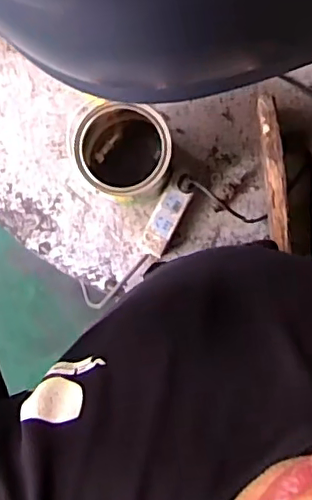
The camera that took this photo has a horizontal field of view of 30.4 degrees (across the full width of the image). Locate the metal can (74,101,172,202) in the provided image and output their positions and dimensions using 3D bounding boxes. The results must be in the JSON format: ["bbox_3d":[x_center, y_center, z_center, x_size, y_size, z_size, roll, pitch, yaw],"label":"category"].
[{"bbox_3d":[-0.053,-0.170,1.007,0.151,0.169,0.153,0,89,3],"label":"metal can"}]

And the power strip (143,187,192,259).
[{"bbox_3d":[0.017,-0.052,1.069,0.044,0.032,0.131,28,91,3],"label":"power strip"}]

